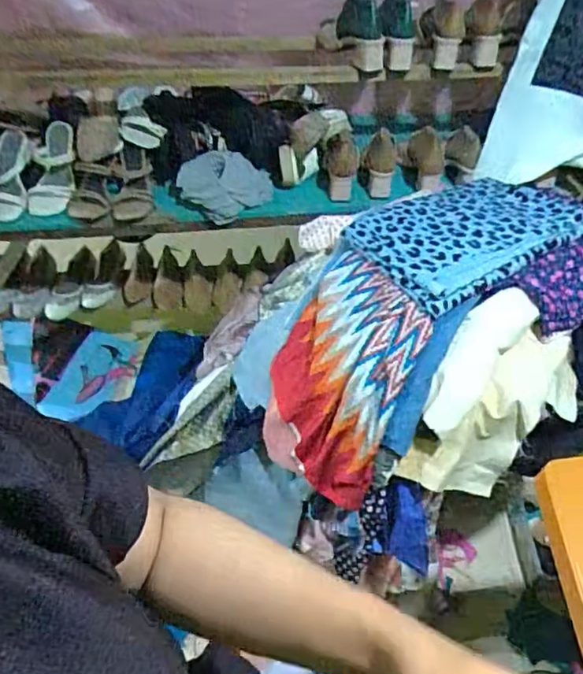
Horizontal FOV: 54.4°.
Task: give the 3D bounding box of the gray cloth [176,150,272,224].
[{"bbox_3d":[-0.146,-0.333,1.253,0.199,0.078,0.160,10,47,5],"label":"gray cloth"}]

